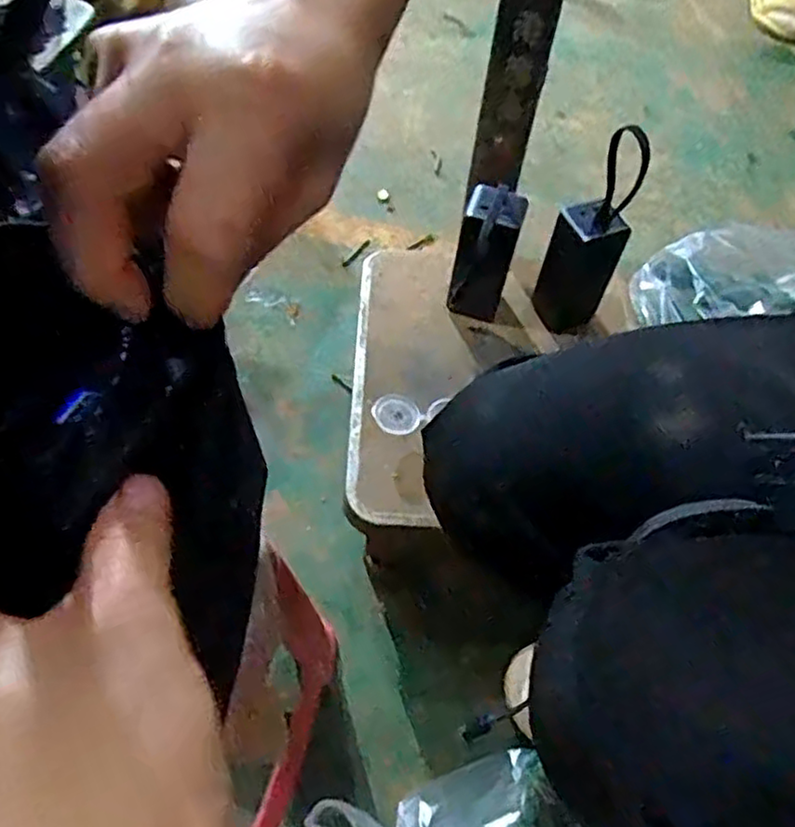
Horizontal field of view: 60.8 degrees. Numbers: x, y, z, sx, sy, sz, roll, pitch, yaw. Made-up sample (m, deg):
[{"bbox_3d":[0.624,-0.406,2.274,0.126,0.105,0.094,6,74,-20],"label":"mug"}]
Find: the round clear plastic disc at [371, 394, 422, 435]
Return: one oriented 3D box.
[{"bbox_3d":[-0.001,0.002,0.613,0.037,0.013,0.045,-29,62,-20],"label":"round clear plastic disc"}]

